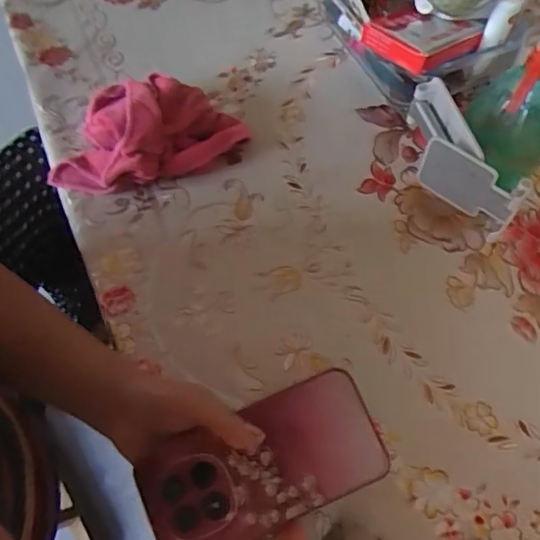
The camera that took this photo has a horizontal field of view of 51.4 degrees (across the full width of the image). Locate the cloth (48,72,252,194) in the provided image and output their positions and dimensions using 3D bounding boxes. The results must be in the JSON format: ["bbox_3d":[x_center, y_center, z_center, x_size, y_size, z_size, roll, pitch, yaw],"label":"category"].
[{"bbox_3d":[-0.119,-0.135,0.535,0.192,0.062,0.093,-10,62,-5],"label":"cloth"}]

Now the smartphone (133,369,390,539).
[{"bbox_3d":[-0.007,0.134,0.380,0.162,0.008,0.078,-23,77,-4],"label":"smartphone"}]

